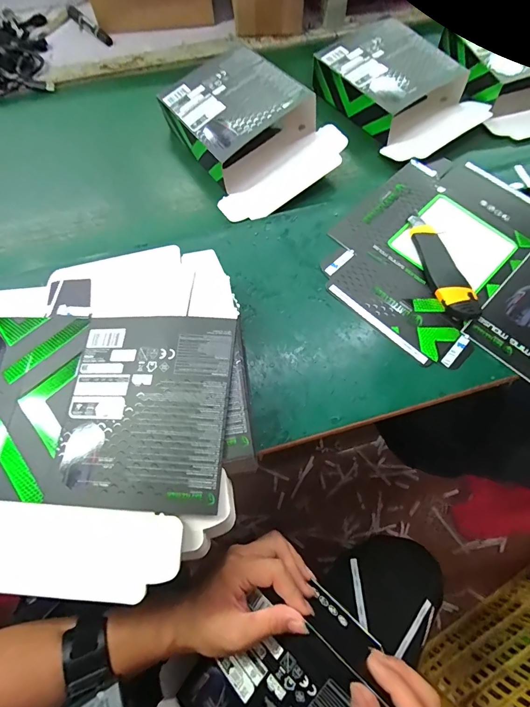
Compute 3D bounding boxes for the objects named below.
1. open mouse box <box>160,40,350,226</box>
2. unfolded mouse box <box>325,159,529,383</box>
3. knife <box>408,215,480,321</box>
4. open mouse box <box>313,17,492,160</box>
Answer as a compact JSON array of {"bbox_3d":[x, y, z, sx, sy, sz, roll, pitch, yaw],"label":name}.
[{"bbox_3d":[-0.026,-0.328,0.533,0.193,0.076,0.251,-34,69,-13],"label":"open mouse box"},{"bbox_3d":[0.275,-0.104,0.462,0.357,0.015,0.303,41,73,18],"label":"unfolded mouse box"},{"bbox_3d":[0.218,-0.112,0.461,0.040,0.015,0.156,-12,66,-4],"label":"knife"},{"bbox_3d":[0.218,-0.424,0.581,0.187,0.057,0.246,-32,69,-13],"label":"open mouse box"}]

